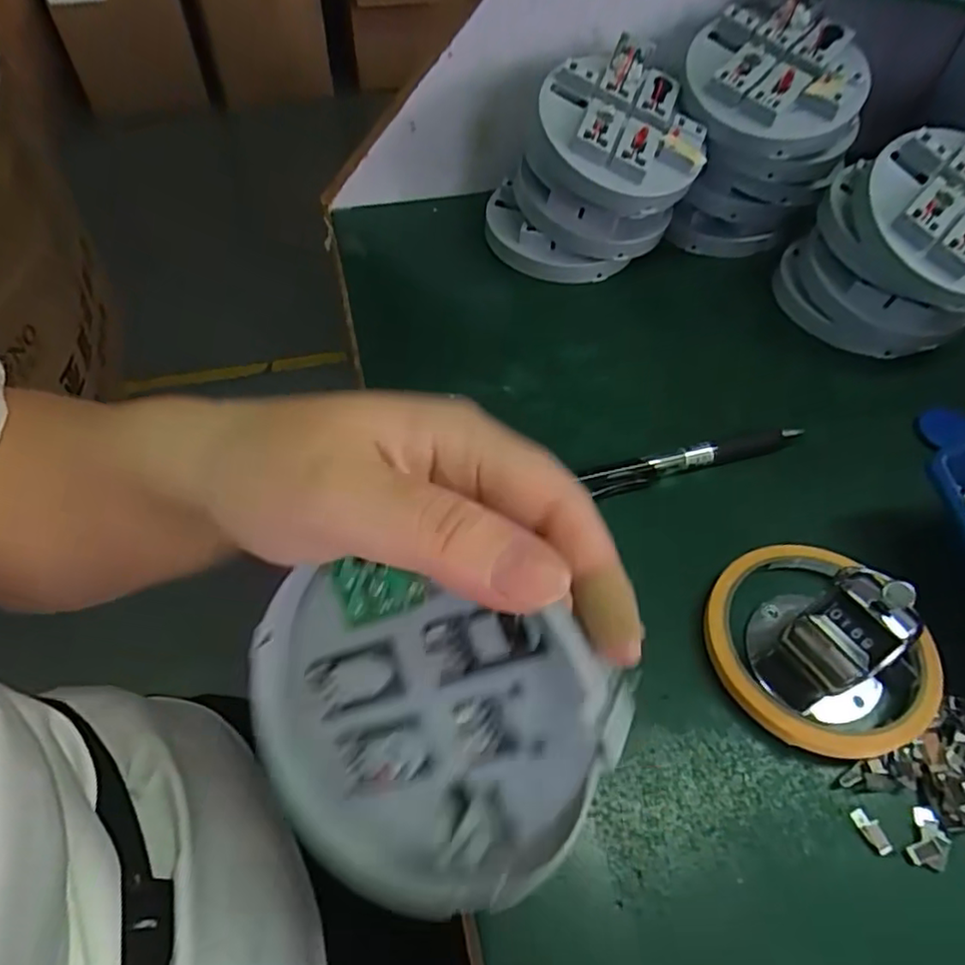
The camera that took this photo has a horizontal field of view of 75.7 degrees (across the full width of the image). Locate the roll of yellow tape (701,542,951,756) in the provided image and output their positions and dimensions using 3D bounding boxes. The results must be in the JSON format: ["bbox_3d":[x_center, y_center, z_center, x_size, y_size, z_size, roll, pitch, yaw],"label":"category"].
[{"bbox_3d":[0.138,0.068,0.259,0.081,0.017,0.088,1,55,-1],"label":"roll of yellow tape"}]

